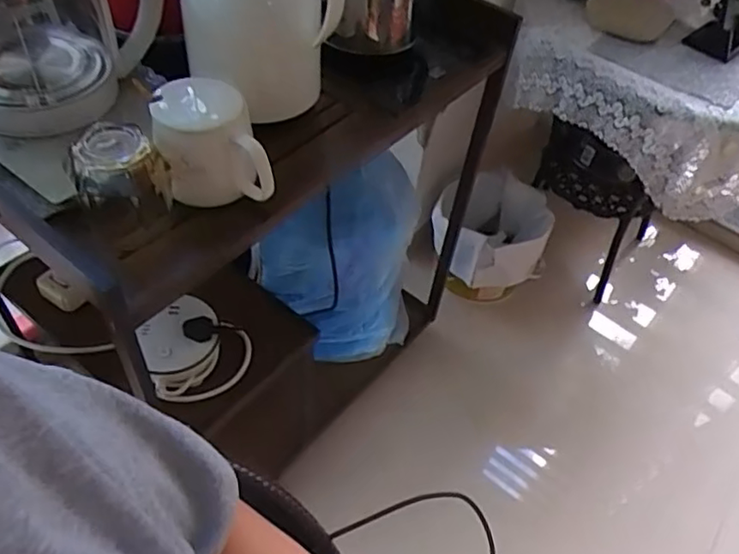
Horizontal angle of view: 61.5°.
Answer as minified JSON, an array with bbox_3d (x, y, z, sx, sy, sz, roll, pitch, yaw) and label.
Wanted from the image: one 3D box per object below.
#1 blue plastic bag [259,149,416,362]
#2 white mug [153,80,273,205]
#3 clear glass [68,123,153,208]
[{"bbox_3d":[-0.023,-0.023,1.028,0.274,0.417,0.109,-23,56,-23],"label":"blue plastic bag"},{"bbox_3d":[-0.145,-0.124,0.577,0.094,0.084,0.086,-7,51,-12],"label":"white mug"},{"bbox_3d":[-0.217,-0.083,0.531,0.061,0.083,0.054,-19,55,-21],"label":"clear glass"}]

